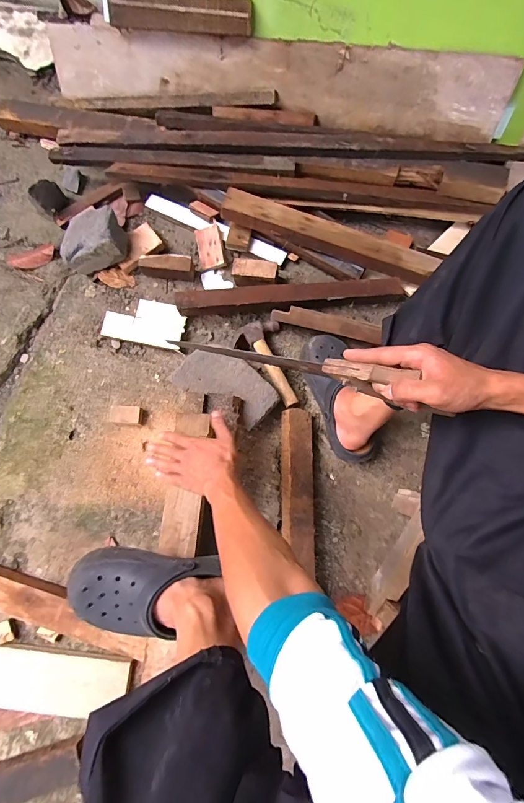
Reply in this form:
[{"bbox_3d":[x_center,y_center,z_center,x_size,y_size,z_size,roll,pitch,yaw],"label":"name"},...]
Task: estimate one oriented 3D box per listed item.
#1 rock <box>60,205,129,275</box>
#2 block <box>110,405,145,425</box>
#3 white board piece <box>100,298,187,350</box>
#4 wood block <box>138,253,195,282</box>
[{"bbox_3d":[-0.380,-0.364,0.836,0.146,0.080,0.113,-13,74,17],"label":"rock"},{"bbox_3d":[-0.286,0.027,0.785,0.064,0.026,0.041,2,80,1],"label":"block"},{"bbox_3d":[-0.265,-0.181,0.842,0.178,0.020,0.099,12,80,2],"label":"white board piece"},{"bbox_3d":[-0.214,-0.304,0.836,0.117,0.059,0.033,7,80,1],"label":"wood block"}]

